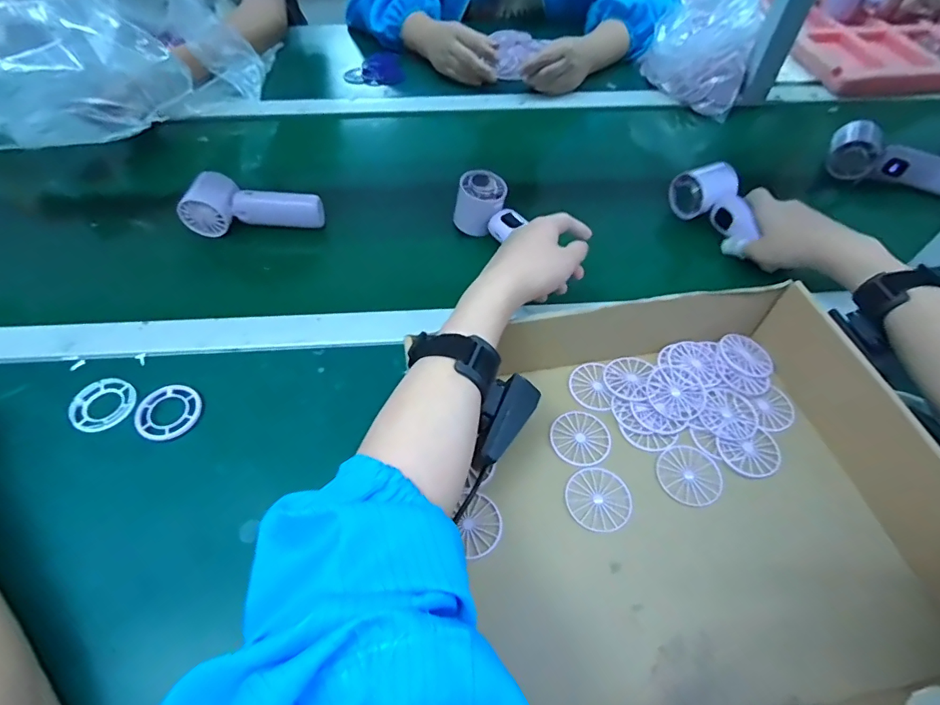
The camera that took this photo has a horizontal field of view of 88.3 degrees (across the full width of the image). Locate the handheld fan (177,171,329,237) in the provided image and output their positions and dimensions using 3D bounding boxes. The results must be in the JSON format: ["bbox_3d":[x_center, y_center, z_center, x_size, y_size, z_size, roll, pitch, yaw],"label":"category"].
[{"bbox_3d":[-0.255,-0.176,0.573,0.157,0.048,0.048,-2,55,-2],"label":"handheld fan"}]

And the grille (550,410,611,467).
[{"bbox_3d":[0.095,0.072,0.415,0.050,0.004,0.049,0,55,0],"label":"grille"}]

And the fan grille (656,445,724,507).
[{"bbox_3d":[0.180,0.099,0.395,0.050,0.004,0.049,0,55,0],"label":"fan grille"}]

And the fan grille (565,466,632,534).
[{"bbox_3d":[0.102,0.115,0.384,0.050,0.004,0.049,0,55,0],"label":"fan grille"}]

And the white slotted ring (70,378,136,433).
[{"bbox_3d":[-0.331,0.046,0.437,0.061,0.007,0.051,35,61,21],"label":"white slotted ring"}]

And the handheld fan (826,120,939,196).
[{"bbox_3d":[0.568,-0.251,0.649,0.156,0.065,0.050,29,59,18],"label":"handheld fan"}]

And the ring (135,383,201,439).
[{"bbox_3d":[-0.269,0.053,0.432,0.056,0.005,0.053,0,55,0],"label":"ring"}]

